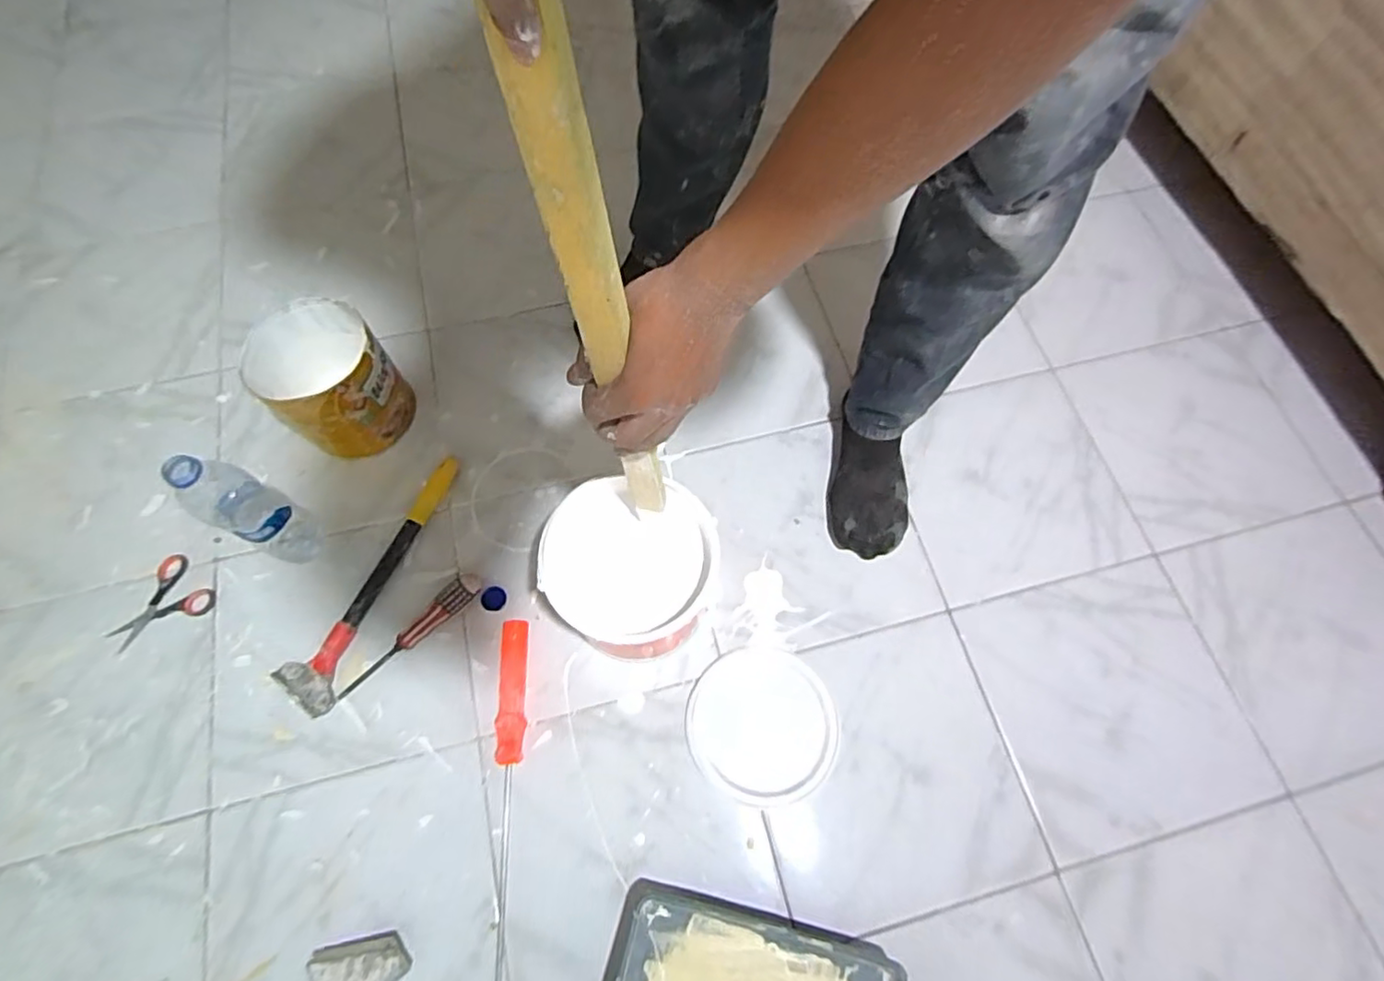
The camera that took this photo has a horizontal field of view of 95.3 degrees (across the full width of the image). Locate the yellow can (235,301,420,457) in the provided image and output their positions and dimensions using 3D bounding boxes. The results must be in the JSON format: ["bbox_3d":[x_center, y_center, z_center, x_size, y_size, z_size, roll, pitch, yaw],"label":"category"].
[{"bbox_3d":[-0.471,-0.149,0.832,0.133,0.164,0.167,-37,73,-14],"label":"yellow can"}]

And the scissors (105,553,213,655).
[{"bbox_3d":[-0.678,0.149,0.795,0.121,0.011,0.094,-42,75,-16],"label":"scissors"}]

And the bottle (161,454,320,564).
[{"bbox_3d":[-0.508,0.025,0.725,0.079,0.240,0.067,30,71,10],"label":"bottle"}]

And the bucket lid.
[{"bbox_3d":[0.083,0.278,0.752,0.174,0.009,0.171,0,68,-1],"label":"bucket lid"}]

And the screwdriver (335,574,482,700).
[{"bbox_3d":[-0.345,0.176,0.770,0.200,0.031,0.030,-38,74,-15],"label":"screwdriver"}]

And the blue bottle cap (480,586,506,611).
[{"bbox_3d":[-0.251,0.137,0.798,0.028,0.010,0.030,0,68,-1],"label":"blue bottle cap"}]

